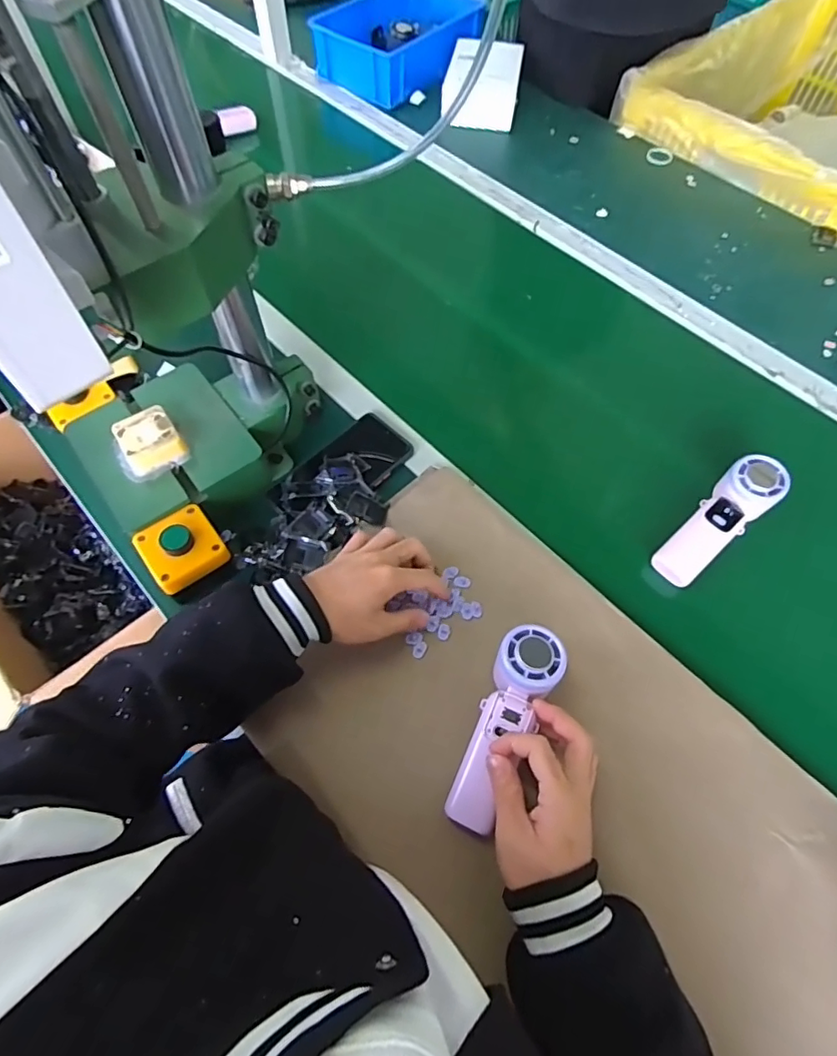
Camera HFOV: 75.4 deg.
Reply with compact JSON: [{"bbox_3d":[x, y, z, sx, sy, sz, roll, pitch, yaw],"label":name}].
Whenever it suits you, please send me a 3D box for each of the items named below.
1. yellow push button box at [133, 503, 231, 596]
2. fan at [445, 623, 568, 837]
[{"bbox_3d":[-0.226,0.021,0.520,0.069,0.046,0.068,-35,68,-17],"label":"yellow push button box"},{"bbox_3d":[0.071,0.162,0.452,0.052,0.032,0.167,24,75,12],"label":"fan"}]

